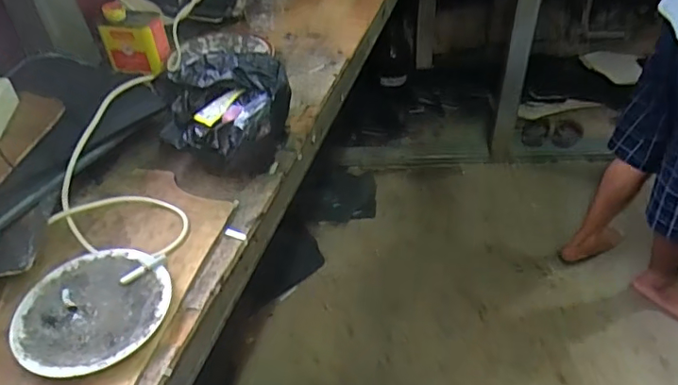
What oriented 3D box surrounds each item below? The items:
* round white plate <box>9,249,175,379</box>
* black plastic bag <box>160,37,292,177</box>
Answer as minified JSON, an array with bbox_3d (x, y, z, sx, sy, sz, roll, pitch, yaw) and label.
[{"bbox_3d":[-0.283,0.135,0.638,0.166,0.020,0.171,-2,43,2],"label":"round white plate"},{"bbox_3d":[-0.171,-0.122,0.843,0.194,0.106,0.213,-12,44,-9],"label":"black plastic bag"}]

